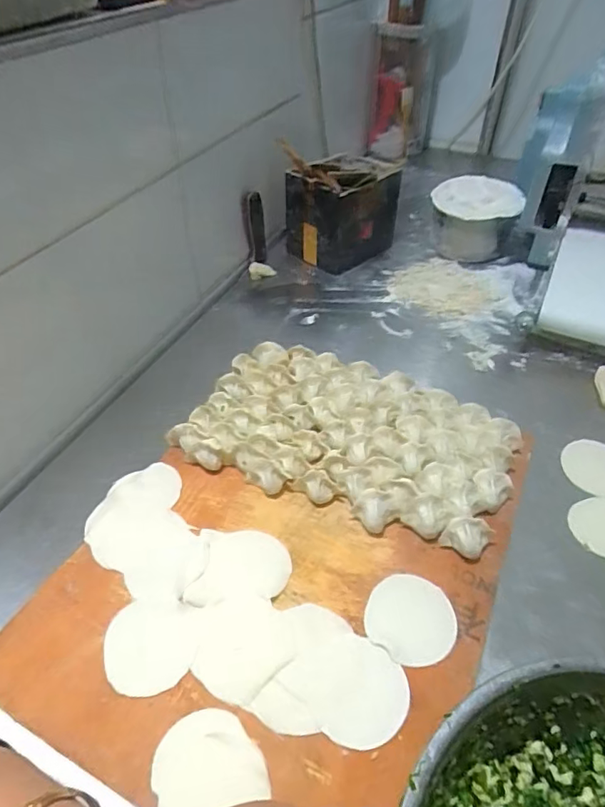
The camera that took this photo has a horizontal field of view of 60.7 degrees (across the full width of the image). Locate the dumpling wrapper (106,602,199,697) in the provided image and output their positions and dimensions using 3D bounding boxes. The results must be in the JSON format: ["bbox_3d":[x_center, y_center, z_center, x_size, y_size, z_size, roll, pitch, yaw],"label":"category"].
[{"bbox_3d":[-0.124,0.197,0.423,0.075,0.004,0.074,-3,44,-3],"label":"dumpling wrapper"}]

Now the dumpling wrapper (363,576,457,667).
[{"bbox_3d":[0.093,0.182,0.440,0.073,0.004,0.075,0,44,0],"label":"dumpling wrapper"}]

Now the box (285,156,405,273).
[{"bbox_3d":[0.067,-0.316,0.847,0.162,0.159,0.104,-27,50,-26],"label":"box"}]

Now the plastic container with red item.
[{"bbox_3d":[0.209,-0.669,1.129,0.112,0.254,0.103,9,45,10],"label":"plastic container with red item"}]

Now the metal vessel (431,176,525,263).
[{"bbox_3d":[0.293,-0.317,0.887,0.137,0.096,0.121,13,45,13],"label":"metal vessel"}]

